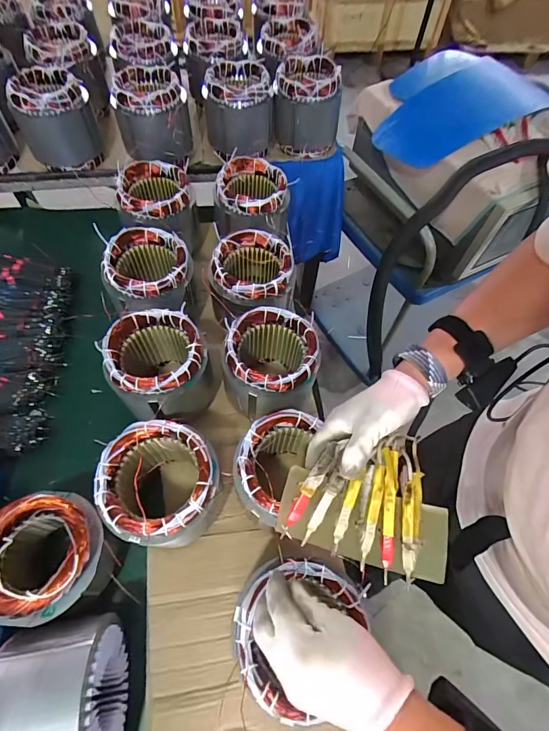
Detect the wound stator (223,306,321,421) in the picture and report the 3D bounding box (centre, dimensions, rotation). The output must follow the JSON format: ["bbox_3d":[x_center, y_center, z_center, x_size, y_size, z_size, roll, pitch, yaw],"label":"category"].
[{"bbox_3d":[-0.007,0.009,0.635,0.143,0.174,0.132,1,62,-2],"label":"wound stator"}]

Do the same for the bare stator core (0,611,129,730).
[{"bbox_3d":[-0.235,0.371,0.416,0.113,0.148,0.149,-5,62,-5],"label":"bare stator core"}]

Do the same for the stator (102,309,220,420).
[{"bbox_3d":[-0.182,0.009,0.614,0.139,0.155,0.131,1,62,-2],"label":"stator"}]

